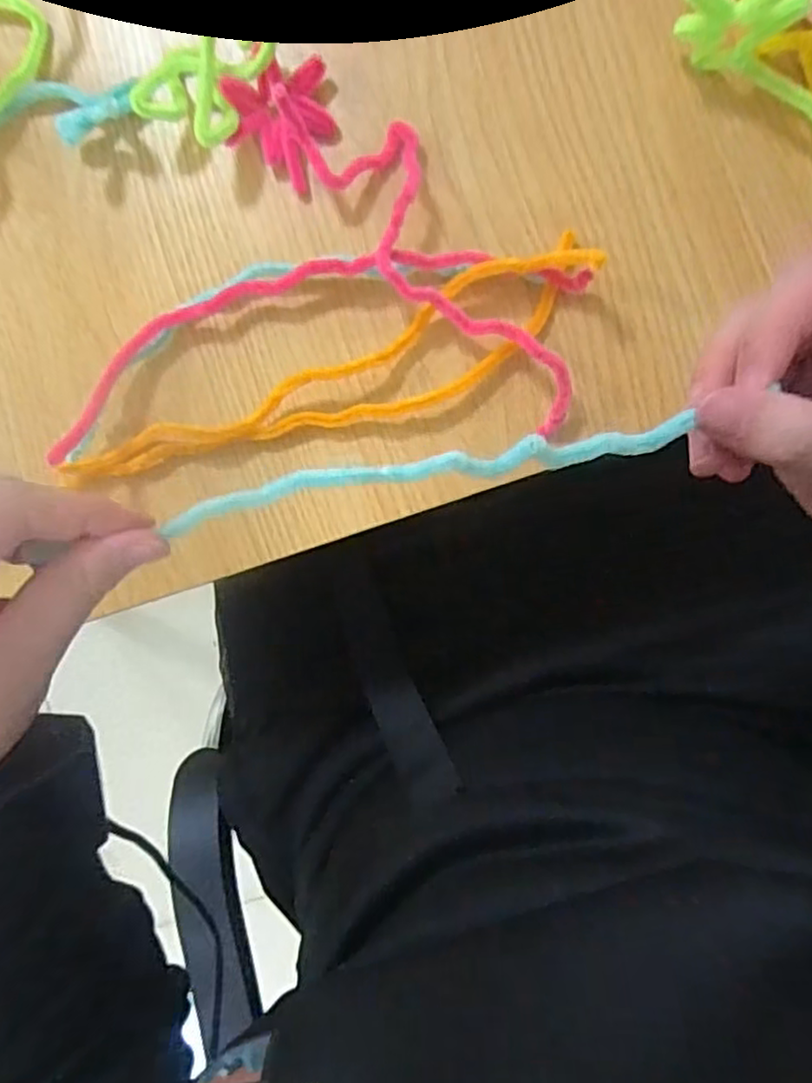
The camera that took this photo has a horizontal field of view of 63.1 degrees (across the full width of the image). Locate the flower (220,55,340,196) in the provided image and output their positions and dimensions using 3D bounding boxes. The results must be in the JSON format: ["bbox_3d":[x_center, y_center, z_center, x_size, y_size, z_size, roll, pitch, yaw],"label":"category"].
[{"bbox_3d":[-0.057,-0.190,0.299,0.047,0.025,0.052,-14,91,7],"label":"flower"}]

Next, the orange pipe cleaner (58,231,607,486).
[{"bbox_3d":[-0.033,-0.068,0.307,0.264,0.017,0.045,-23,90,7],"label":"orange pipe cleaner"}]

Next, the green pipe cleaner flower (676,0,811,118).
[{"bbox_3d":[0.155,-0.193,0.268,0.098,0.037,0.023,42,96,3],"label":"green pipe cleaner flower"}]

